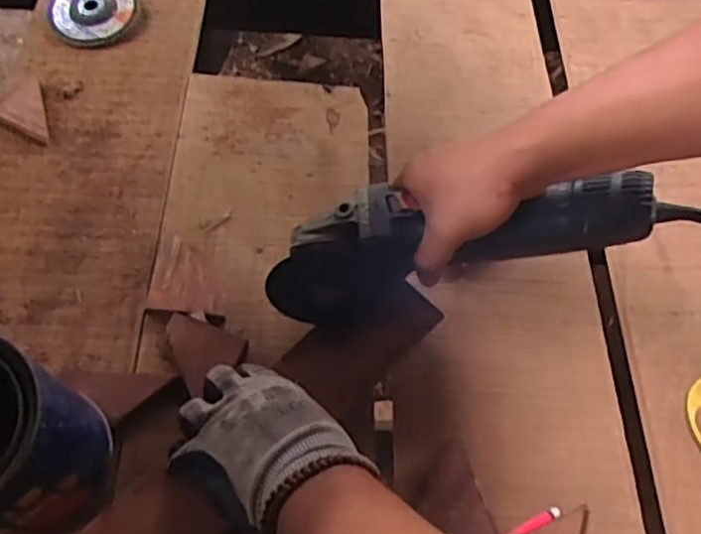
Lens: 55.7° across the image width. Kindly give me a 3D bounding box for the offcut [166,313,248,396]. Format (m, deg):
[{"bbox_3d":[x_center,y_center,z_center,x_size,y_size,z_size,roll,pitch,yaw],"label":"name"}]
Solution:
[{"bbox_3d":[-0.121,0.069,0.519,0.064,0.013,0.055,19,59,7],"label":"offcut"}]

